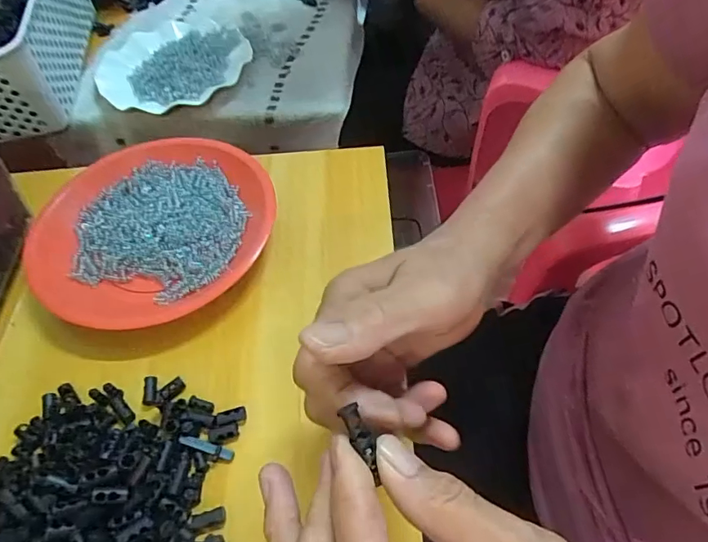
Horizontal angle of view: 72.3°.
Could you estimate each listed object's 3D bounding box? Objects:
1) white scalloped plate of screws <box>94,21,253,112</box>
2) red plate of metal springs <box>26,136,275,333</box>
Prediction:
[{"bbox_3d":[-0.239,-0.273,0.618,0.179,0.023,0.221,-37,60,-18],"label":"white scalloped plate of screws"},{"bbox_3d":[-0.166,-0.033,0.404,0.179,0.039,0.194,-3,55,4],"label":"red plate of metal springs"}]

